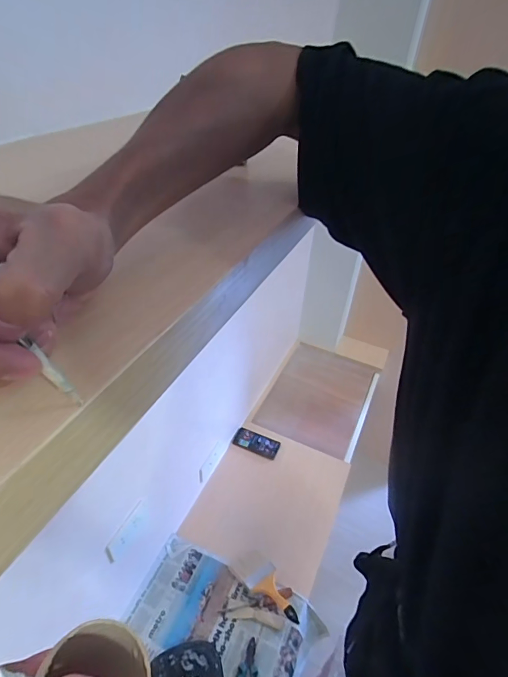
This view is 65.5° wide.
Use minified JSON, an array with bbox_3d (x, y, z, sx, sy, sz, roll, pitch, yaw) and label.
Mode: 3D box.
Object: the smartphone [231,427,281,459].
[{"bbox_3d":[0.006,0.383,1.448,0.174,0.014,0.088,18,49,22],"label":"smartphone"}]

